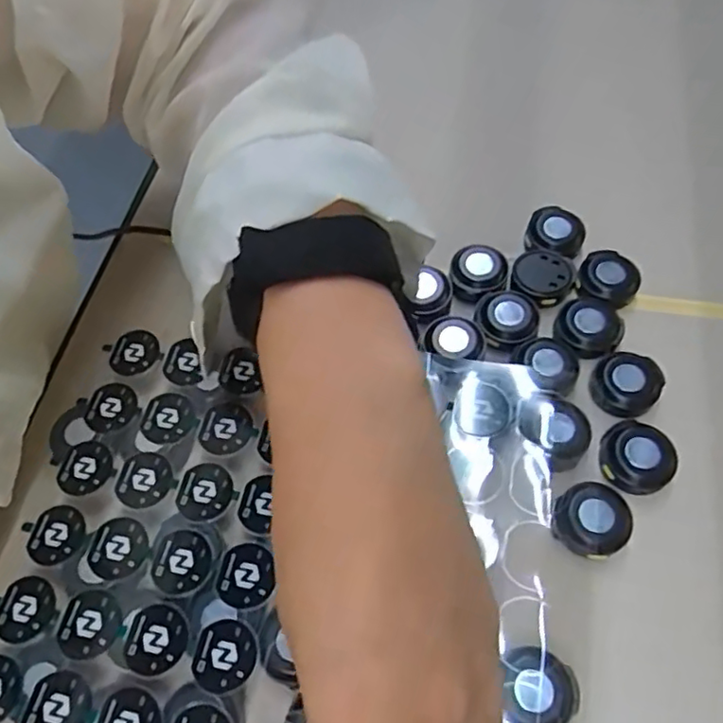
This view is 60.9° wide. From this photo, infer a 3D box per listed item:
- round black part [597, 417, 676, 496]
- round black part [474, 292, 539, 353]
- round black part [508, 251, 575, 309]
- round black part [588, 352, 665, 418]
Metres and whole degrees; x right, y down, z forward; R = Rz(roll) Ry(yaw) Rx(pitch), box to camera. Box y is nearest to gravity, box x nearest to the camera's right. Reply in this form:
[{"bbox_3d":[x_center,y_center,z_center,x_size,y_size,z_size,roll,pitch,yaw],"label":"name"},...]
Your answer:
[{"bbox_3d":[0.117,0.041,0.262,0.030,0.010,0.029,-1,61,2],"label":"round black part"},{"bbox_3d":[0.070,-0.021,0.296,0.030,0.007,0.029,-1,61,2],"label":"round black part"},{"bbox_3d":[0.090,-0.042,0.306,0.029,0.008,0.029,-1,61,2],"label":"round black part"},{"bbox_3d":[0.120,0.010,0.279,0.029,0.010,0.028,-1,61,2],"label":"round black part"}]

